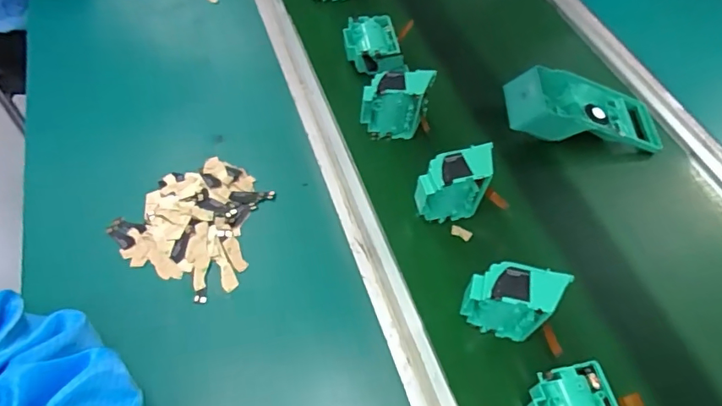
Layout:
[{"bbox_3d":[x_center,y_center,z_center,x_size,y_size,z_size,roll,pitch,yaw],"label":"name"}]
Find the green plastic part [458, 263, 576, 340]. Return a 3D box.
[{"bbox_3d":[0.132,0.087,0.427,0.079,0.076,0.038,13,55,10],"label":"green plastic part"}]

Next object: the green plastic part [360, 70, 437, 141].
[{"bbox_3d":[0.040,-0.111,0.553,0.077,0.072,0.035,0,53,1],"label":"green plastic part"}]

